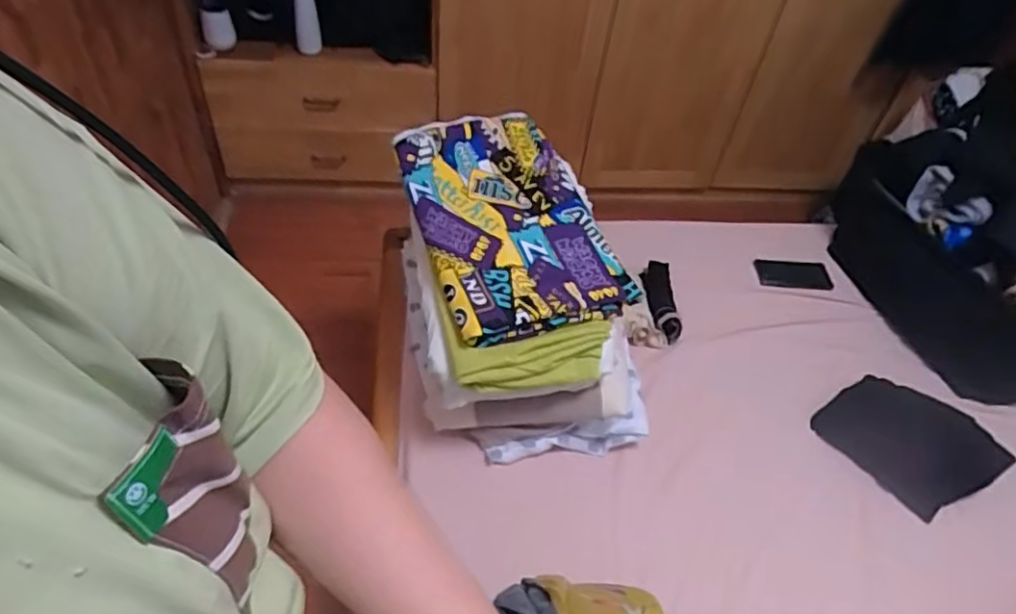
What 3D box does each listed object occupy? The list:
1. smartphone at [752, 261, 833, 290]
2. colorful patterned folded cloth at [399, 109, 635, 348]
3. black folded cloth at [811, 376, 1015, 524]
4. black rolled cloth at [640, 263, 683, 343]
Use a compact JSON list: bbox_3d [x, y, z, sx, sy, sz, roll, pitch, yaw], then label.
[{"bbox_3d":[0.598,-0.073,1.334,0.156,0.012,0.071,4,49,-2],"label":"smartphone"},{"bbox_3d":[0.000,-0.139,0.966,0.260,0.078,0.394,-13,51,-16],"label":"colorful patterned folded cloth"},{"bbox_3d":[0.670,0.221,1.067,0.189,0.027,0.243,-40,55,-12],"label":"black folded cloth"},{"bbox_3d":[0.291,-0.018,1.229,0.068,0.054,0.165,1,49,-5],"label":"black rolled cloth"}]

